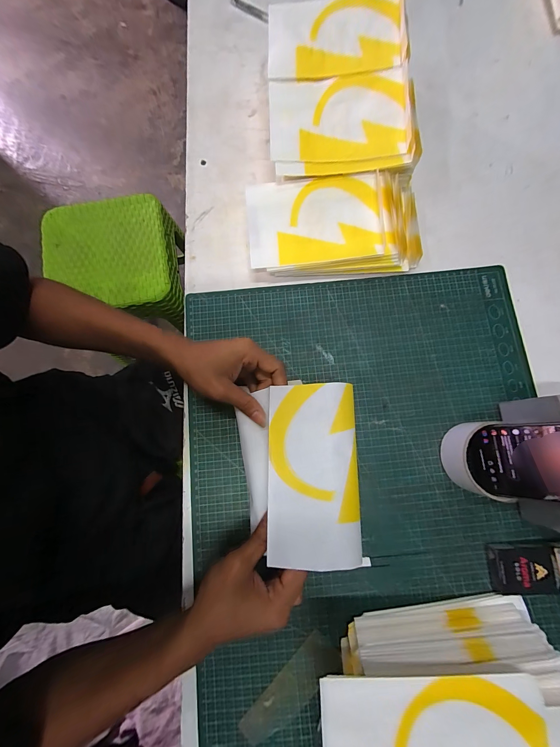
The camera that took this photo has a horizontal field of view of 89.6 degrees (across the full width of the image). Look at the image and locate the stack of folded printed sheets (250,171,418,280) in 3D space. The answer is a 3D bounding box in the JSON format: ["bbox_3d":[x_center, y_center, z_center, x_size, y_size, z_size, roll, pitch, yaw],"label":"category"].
[{"bbox_3d":[0.076,-0.199,0.385,0.233,0.048,0.120,-4,80,-1],"label":"stack of folded printed sheets"}]

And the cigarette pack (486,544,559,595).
[{"bbox_3d":[0.289,0.220,0.318,0.100,0.021,0.049,-4,80,-1],"label":"cigarette pack"}]

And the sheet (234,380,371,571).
[{"bbox_3d":[0.014,0.099,0.295,0.128,0.026,0.171,-7,71,18],"label":"sheet"}]

